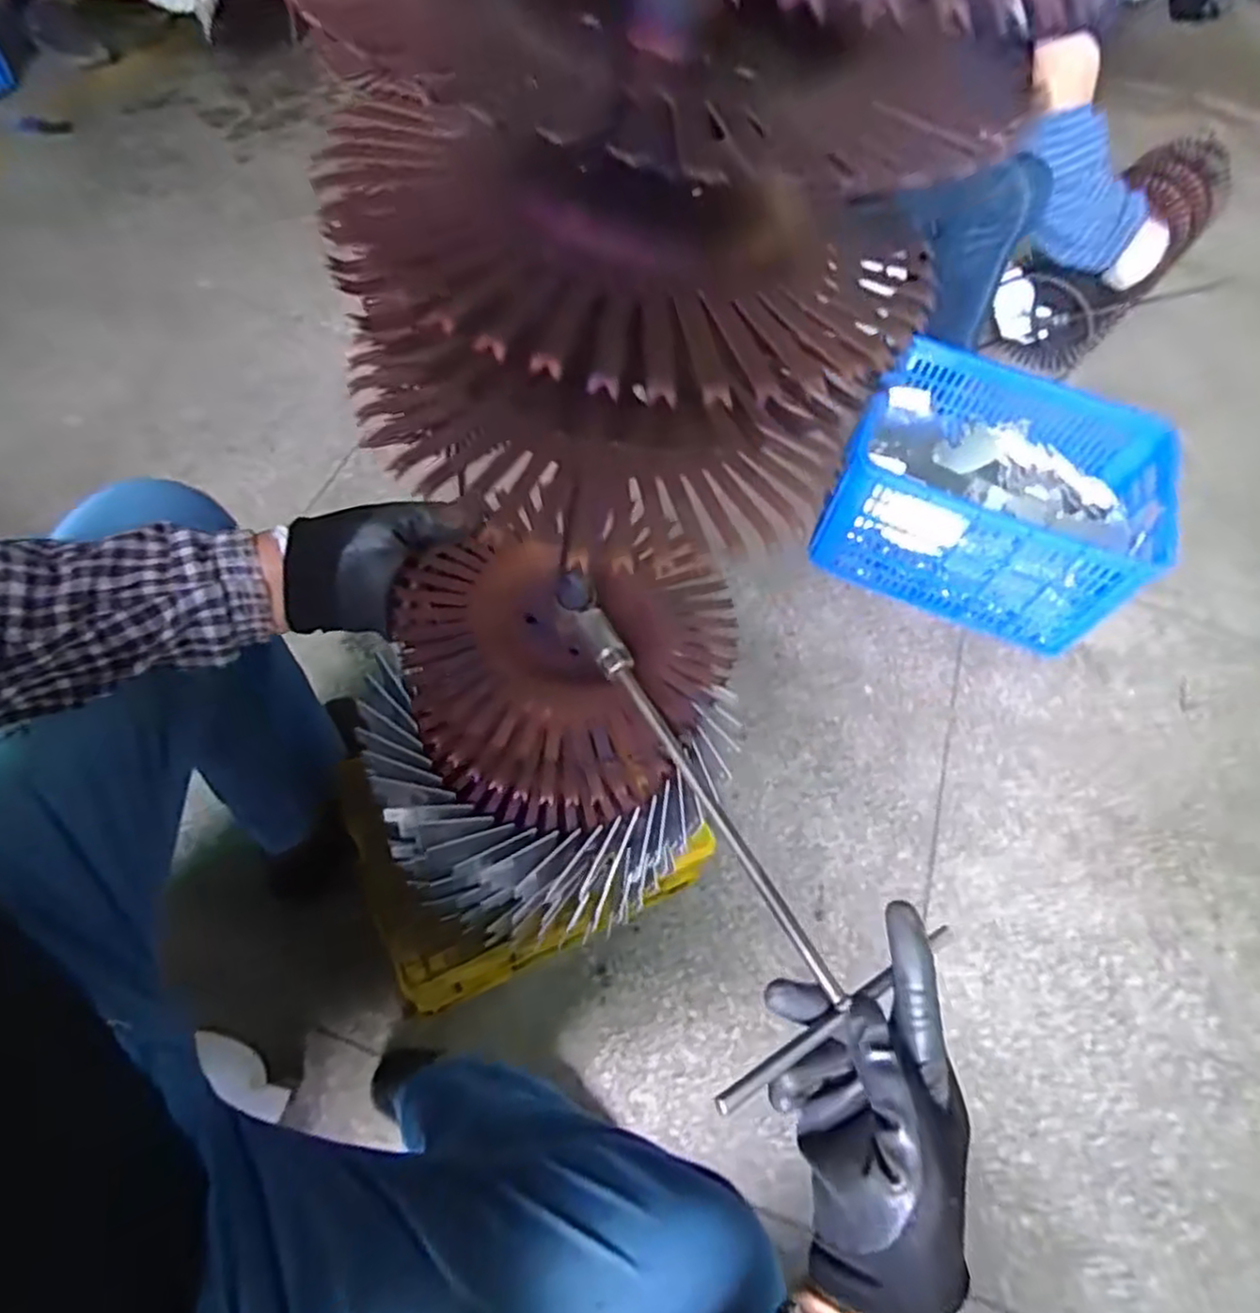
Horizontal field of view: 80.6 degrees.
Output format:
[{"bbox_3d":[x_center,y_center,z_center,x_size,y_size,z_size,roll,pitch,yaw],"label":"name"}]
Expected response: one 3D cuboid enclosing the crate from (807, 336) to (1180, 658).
[{"bbox_3d":[0.606,-0.263,1.280,0.486,0.275,0.347,23,61,6],"label":"crate"}]

